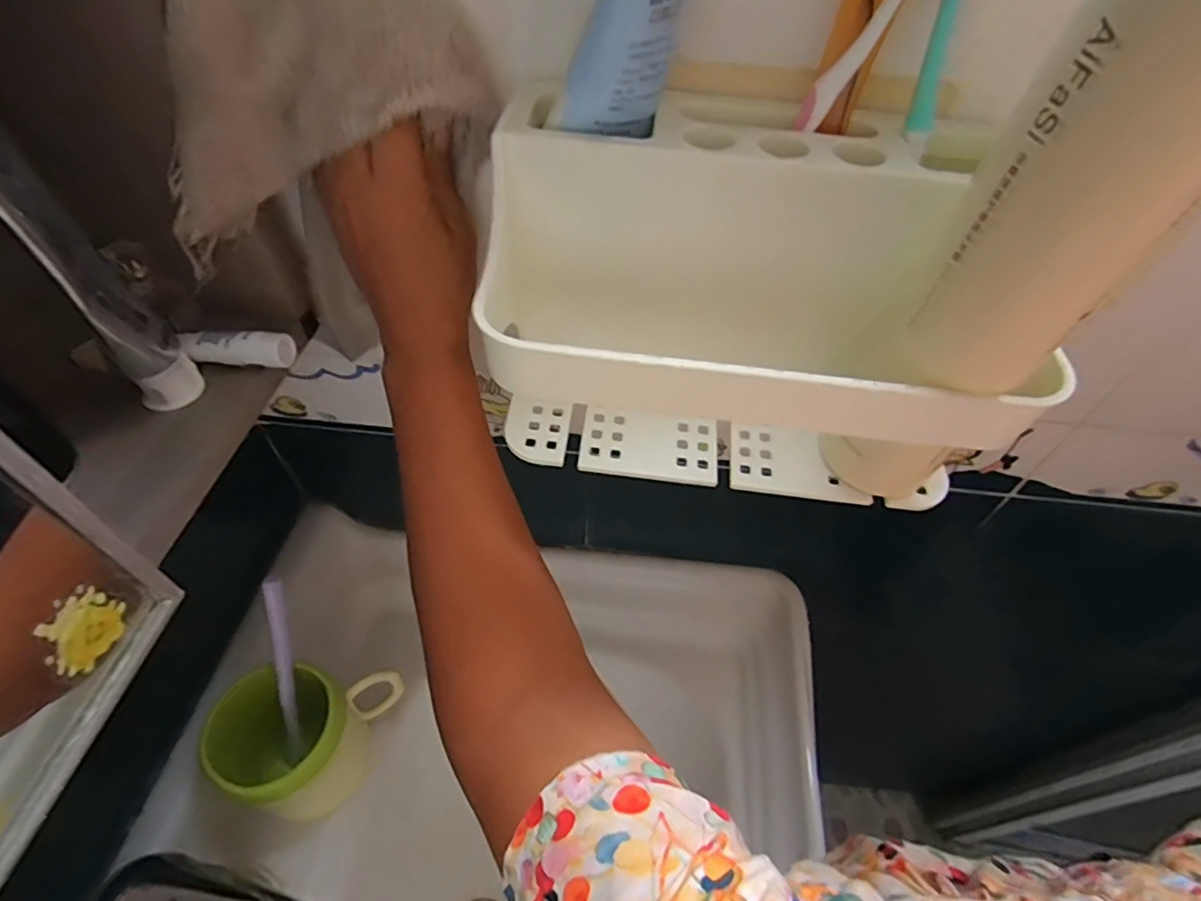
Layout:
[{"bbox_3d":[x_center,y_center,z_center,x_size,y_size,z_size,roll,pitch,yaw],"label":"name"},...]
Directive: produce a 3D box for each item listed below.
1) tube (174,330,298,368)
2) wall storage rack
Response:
[{"bbox_3d":[-0.188,-0.052,0.298,0.052,0.016,0.015,-2,50,-3],"label":"tube"},{"bbox_3d":[0.059,-0.068,0.259,0.211,0.121,0.136,6,50,3],"label":"wall storage rack"}]

